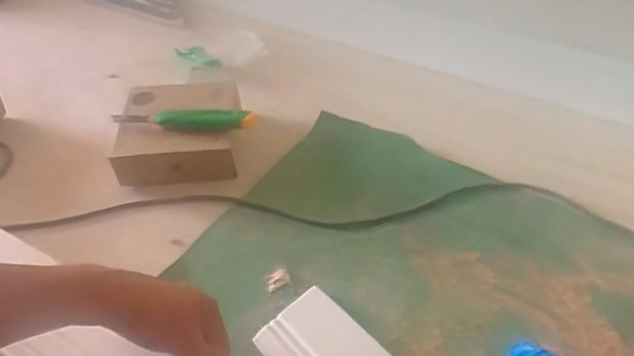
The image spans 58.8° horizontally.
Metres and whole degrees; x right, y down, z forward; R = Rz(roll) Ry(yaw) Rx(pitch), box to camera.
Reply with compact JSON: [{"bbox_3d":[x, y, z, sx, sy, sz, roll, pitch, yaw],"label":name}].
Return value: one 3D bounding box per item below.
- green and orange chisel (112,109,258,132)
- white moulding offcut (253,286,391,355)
[{"bbox_3d":[-0.192,-0.083,0.810,0.203,0.034,0.032,0,44,5],"label":"green and orange chisel"},{"bbox_3d":[0.008,0.190,0.608,0.094,0.018,0.136,-33,50,-26],"label":"white moulding offcut"}]

